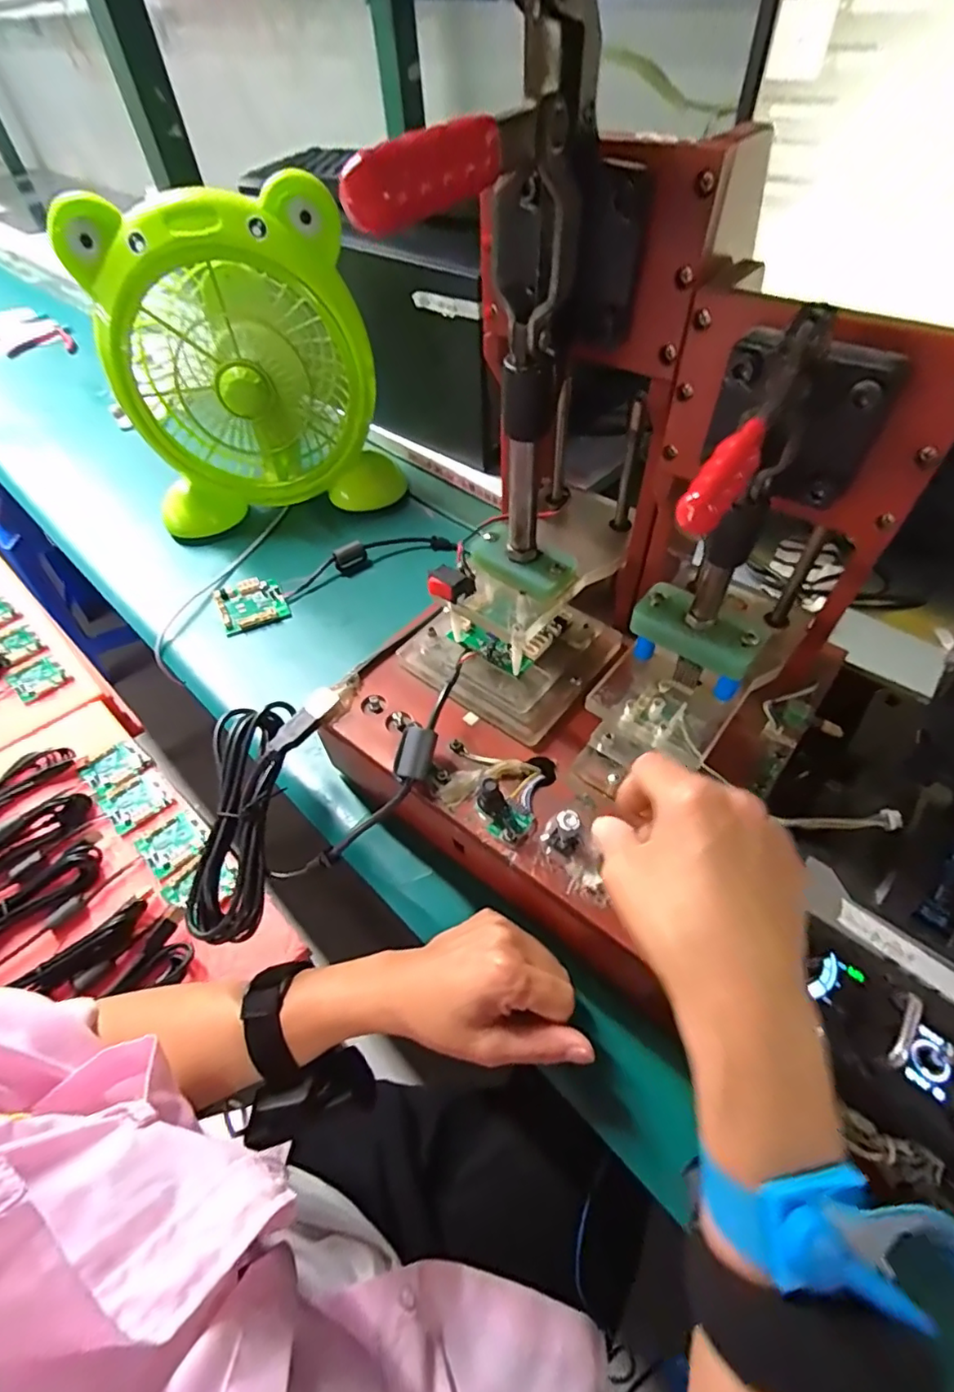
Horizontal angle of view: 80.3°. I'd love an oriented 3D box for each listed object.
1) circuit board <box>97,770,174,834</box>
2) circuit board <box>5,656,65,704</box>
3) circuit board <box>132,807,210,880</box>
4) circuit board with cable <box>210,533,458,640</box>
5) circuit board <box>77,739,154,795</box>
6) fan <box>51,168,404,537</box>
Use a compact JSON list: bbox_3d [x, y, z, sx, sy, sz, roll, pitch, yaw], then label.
[{"bbox_3d":[-0.362,0.112,0.604,0.059,0.010,0.055,-38,59,-24],"label":"circuit board"},{"bbox_3d":[-0.556,-0.023,0.716,0.056,0.010,0.050,-38,59,-24],"label":"circuit board"},{"bbox_3d":[-0.305,0.147,0.571,0.061,0.006,0.057,-32,51,-33],"label":"circuit board"},{"bbox_3d":[-0.135,-0.121,0.548,0.230,0.020,0.061,-23,54,-15],"label":"circuit board with cable"},{"bbox_3d":[-0.403,0.079,0.631,0.062,0.009,0.054,-39,59,-24],"label":"circuit board"},{"bbox_3d":[-0.225,-0.324,0.557,0.237,0.261,0.152,-13,52,-7],"label":"fan"}]

